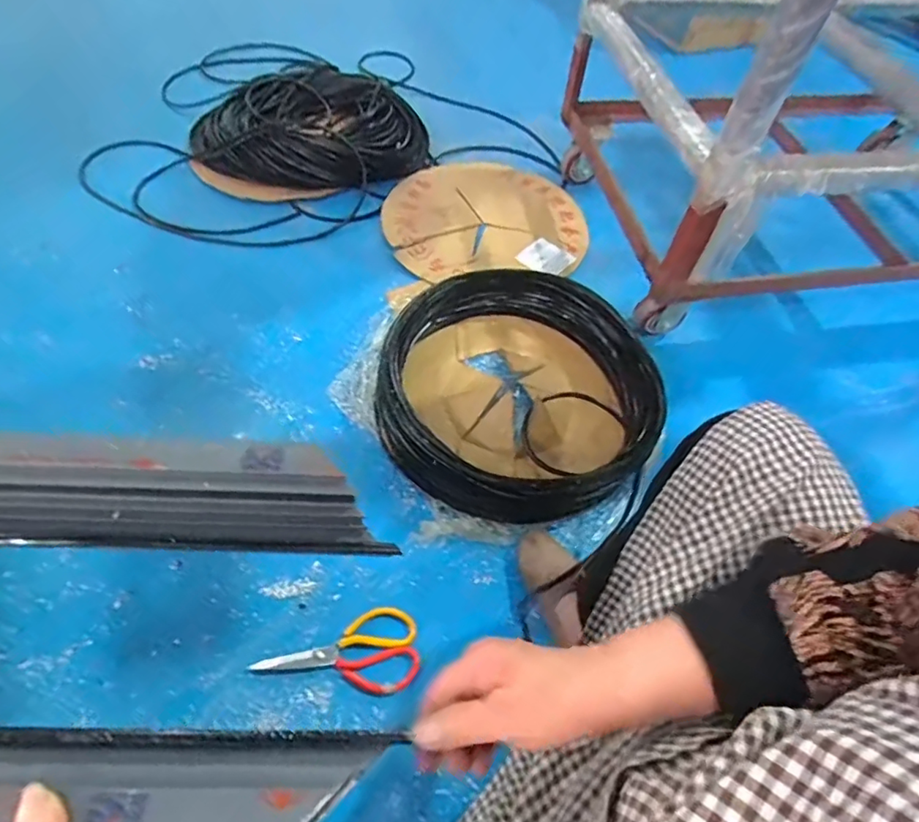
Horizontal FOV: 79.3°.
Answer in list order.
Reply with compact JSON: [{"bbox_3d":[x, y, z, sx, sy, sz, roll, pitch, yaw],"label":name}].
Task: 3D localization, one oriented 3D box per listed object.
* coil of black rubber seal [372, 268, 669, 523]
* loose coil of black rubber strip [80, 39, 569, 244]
[{"bbox_3d":[0.095,-0.041,0.971,0.473,0.117,0.464,2,56,-3],"label":"coil of black rubber seal"},{"bbox_3d":[-0.365,-0.811,1.458,0.989,0.128,0.843,-22,60,-18],"label":"loose coil of black rubber strip"}]

